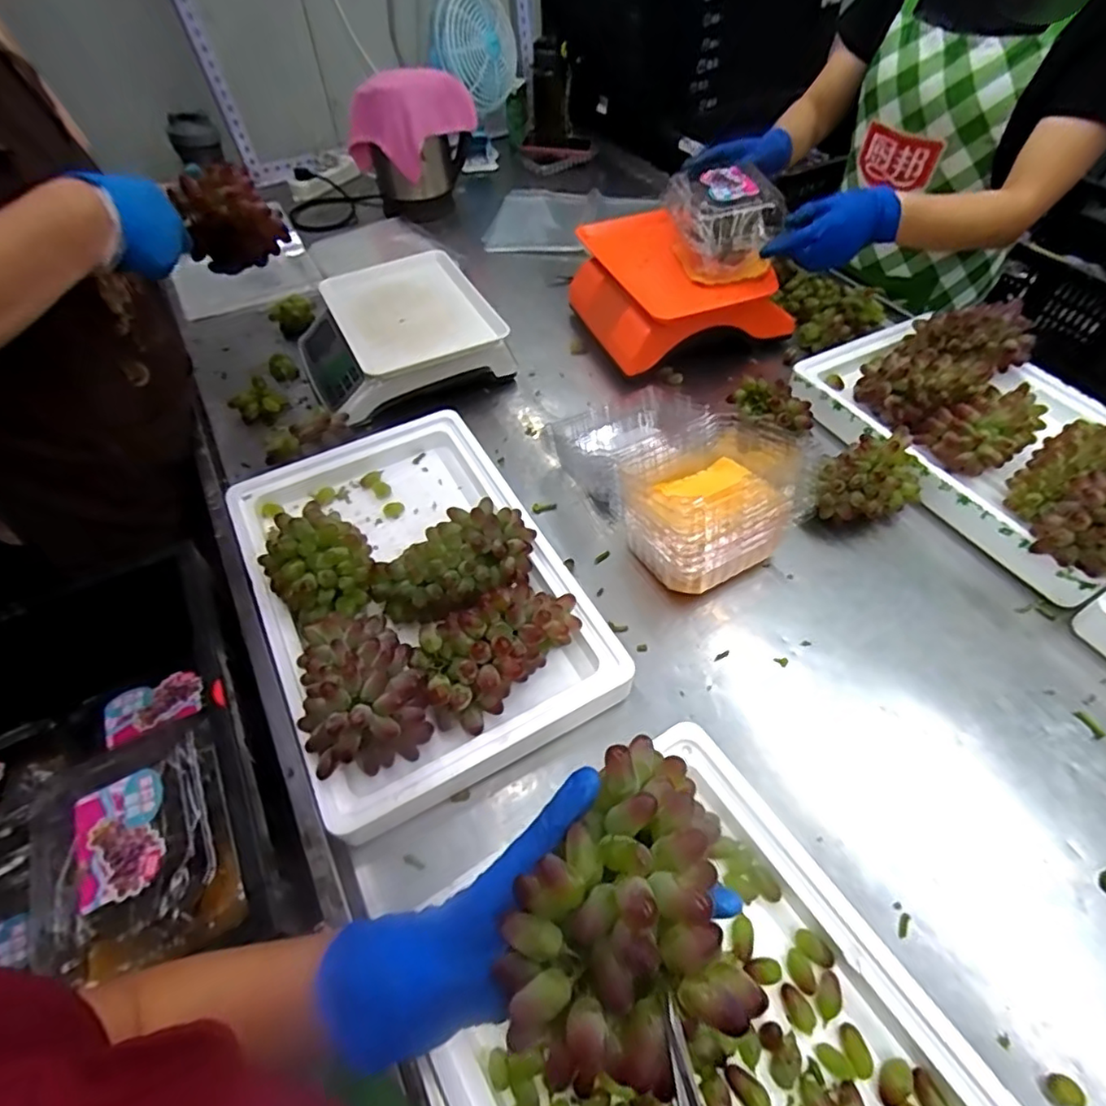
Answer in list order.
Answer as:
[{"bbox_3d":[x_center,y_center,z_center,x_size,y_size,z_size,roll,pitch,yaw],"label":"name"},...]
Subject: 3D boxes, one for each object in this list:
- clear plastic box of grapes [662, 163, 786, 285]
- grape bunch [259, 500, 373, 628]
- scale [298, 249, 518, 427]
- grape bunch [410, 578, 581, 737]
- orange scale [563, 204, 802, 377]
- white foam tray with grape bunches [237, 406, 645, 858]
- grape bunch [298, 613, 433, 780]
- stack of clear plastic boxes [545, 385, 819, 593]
[{"bbox_3d":[0.237,-0.464,0.828,0.125,0.110,0.151,-3,52,-2],"label":"clear plastic box of grapes"},{"bbox_3d":[-0.236,0.014,0.607,0.100,0.075,0.133,-37,61,-25],"label":"grape bunch"},{"bbox_3d":[-0.239,-0.333,0.877,0.267,0.098,0.286,-27,57,-19],"label":"scale"},{"bbox_3d":[-0.053,0.082,0.557,0.089,0.060,0.168,38,61,26],"label":"grape bunch"},{"bbox_3d":[0.194,-0.422,0.916,0.285,0.113,0.265,-16,54,-12],"label":"orange scale"},{"bbox_3d":[-0.164,-0.005,0.624,0.298,0.095,0.484,-24,56,-17],"label":"white foam tray with grape bunches"},{"bbox_3d":[-0.171,0.109,0.513,0.103,0.082,0.139,-18,54,-13],"label":"grape bunch"},{"bbox_3d":[0.137,-0.110,0.694,0.188,0.147,0.304,-22,55,-16],"label":"stack of clear plastic boxes"}]

